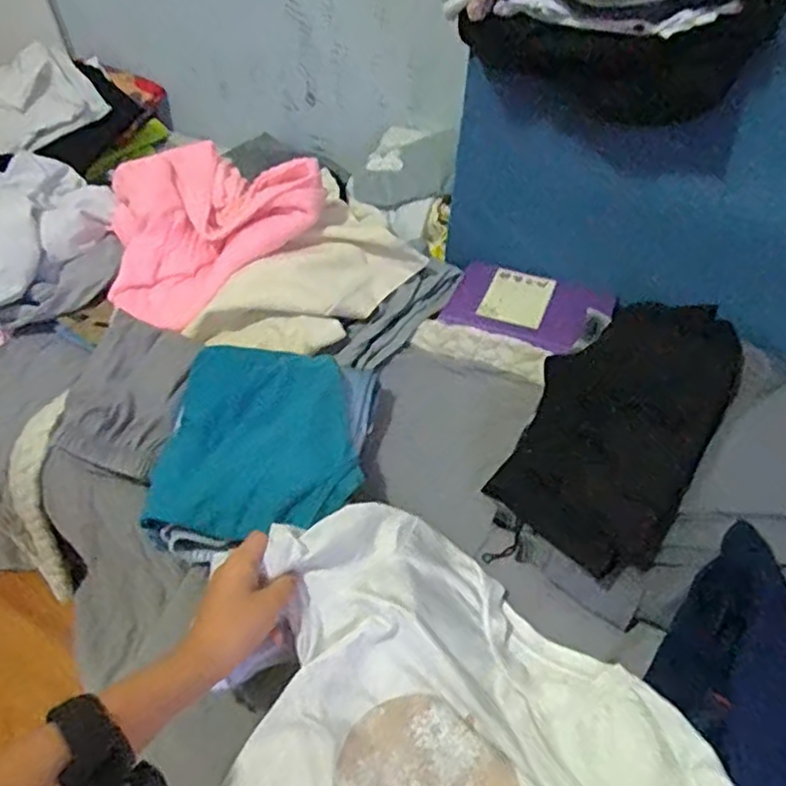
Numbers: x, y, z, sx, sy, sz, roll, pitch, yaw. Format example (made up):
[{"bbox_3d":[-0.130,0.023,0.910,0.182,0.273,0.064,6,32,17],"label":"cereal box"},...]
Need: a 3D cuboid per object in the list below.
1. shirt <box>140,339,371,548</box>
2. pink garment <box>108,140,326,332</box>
[{"bbox_3d":[-0.122,0.036,0.629,0.188,0.040,0.200,4,47,7],"label":"shirt"},{"bbox_3d":[-0.236,-0.210,0.858,0.273,0.144,0.207,-19,49,-14],"label":"pink garment"}]

